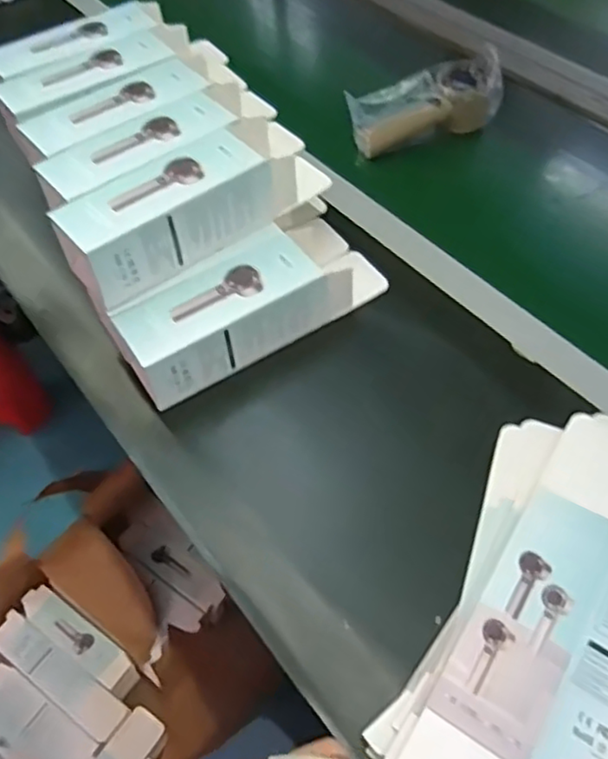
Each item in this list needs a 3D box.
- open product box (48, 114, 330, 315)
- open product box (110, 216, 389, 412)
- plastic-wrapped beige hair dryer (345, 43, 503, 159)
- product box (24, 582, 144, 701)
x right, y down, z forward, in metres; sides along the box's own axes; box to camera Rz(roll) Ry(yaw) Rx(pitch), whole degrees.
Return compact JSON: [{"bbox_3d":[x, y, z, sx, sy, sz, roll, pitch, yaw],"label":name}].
[{"bbox_3d":[-0.090,-0.139,0.513,0.227,0.069,0.077,-38,61,-26],"label":"open product box"},{"bbox_3d":[-0.035,-0.068,0.532,0.248,0.061,0.078,-31,59,-22],"label":"open product box"},{"bbox_3d":[0.132,-0.309,0.703,0.162,0.073,0.092,-7,53,-6],"label":"plastic-wrapped beige hair dryer"},{"bbox_3d":[-0.371,0.428,1.044,0.253,0.033,0.057,30,58,21],"label":"product box"}]

